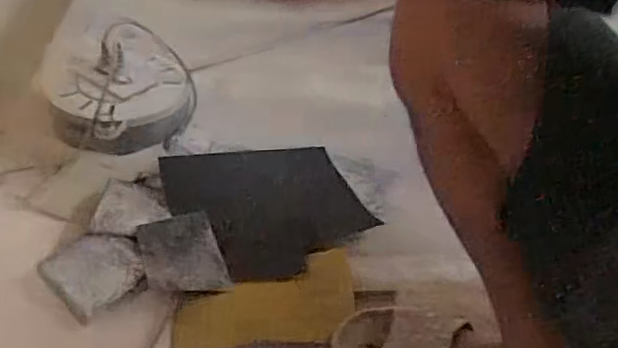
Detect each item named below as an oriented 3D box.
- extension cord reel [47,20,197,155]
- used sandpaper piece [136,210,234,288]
[{"bbox_3d":[-0.302,-0.141,1.035,0.225,0.103,0.236,0,40,-7],"label":"extension cord reel"},{"bbox_3d":[-0.166,0.101,0.824,0.100,0.007,0.134,-10,42,-18],"label":"used sandpaper piece"}]

